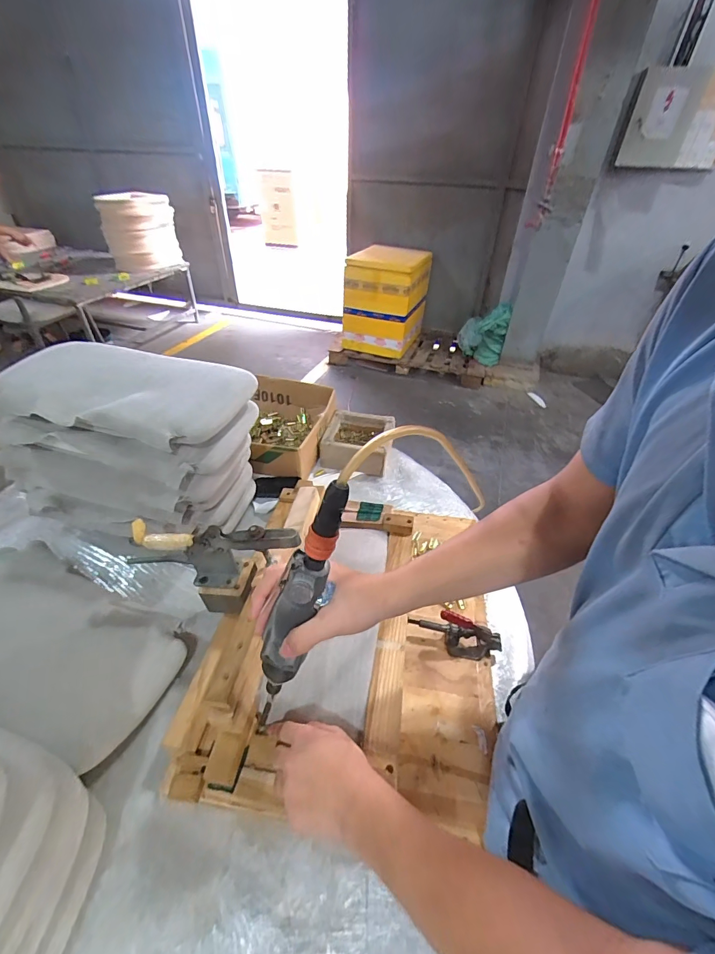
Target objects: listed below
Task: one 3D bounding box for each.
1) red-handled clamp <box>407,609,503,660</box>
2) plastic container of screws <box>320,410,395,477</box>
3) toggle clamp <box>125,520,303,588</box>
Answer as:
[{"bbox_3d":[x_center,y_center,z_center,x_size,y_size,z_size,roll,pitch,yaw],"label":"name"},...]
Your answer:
[{"bbox_3d":[0.154,0.244,0.611,0.140,0.076,0.031,10,41,9],"label":"red-handled clamp"},{"bbox_3d":[0.005,-0.090,1.010,0.164,0.073,0.167,12,42,11],"label":"plastic container of screws"},{"bbox_3d":[-0.205,0.119,0.590,0.248,0.135,0.048,-1,32,9],"label":"toggle clamp"}]

